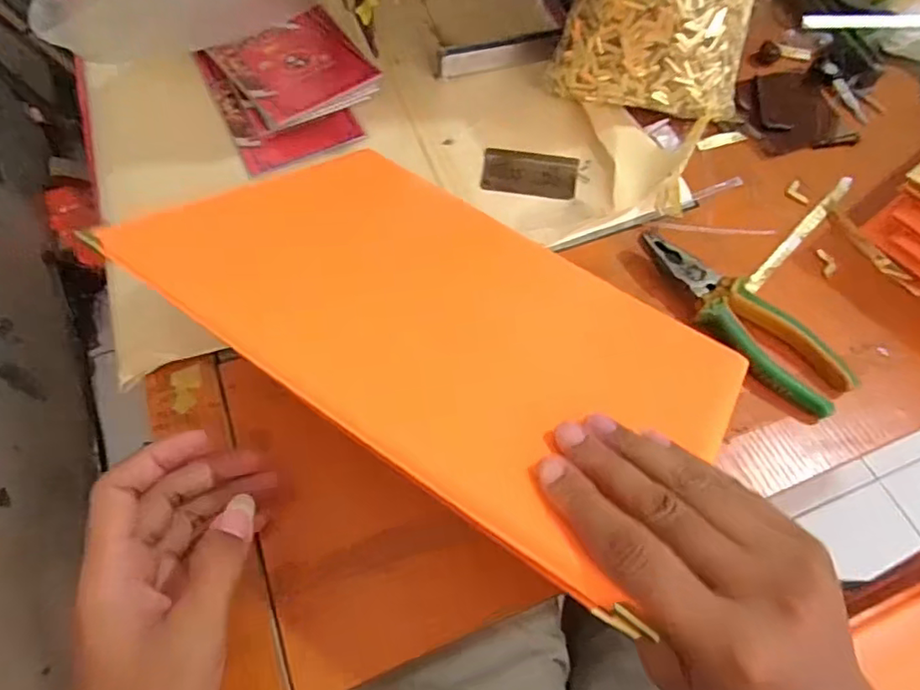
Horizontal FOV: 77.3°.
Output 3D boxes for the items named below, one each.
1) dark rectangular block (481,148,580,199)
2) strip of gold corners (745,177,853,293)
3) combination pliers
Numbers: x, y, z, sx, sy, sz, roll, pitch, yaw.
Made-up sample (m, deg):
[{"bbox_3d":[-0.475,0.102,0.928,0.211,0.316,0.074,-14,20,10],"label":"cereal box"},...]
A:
[{"bbox_3d":[0.061,-0.150,0.498,0.081,0.005,0.049,7,61,4],"label":"dark rectangular block"},{"bbox_3d":[0.284,-0.095,0.474,0.010,0.012,0.166,41,68,20],"label":"strip of gold corners"},{"bbox_3d":[0.208,-0.023,0.419,0.064,0.023,0.167,-28,64,-14],"label":"combination pliers"}]

